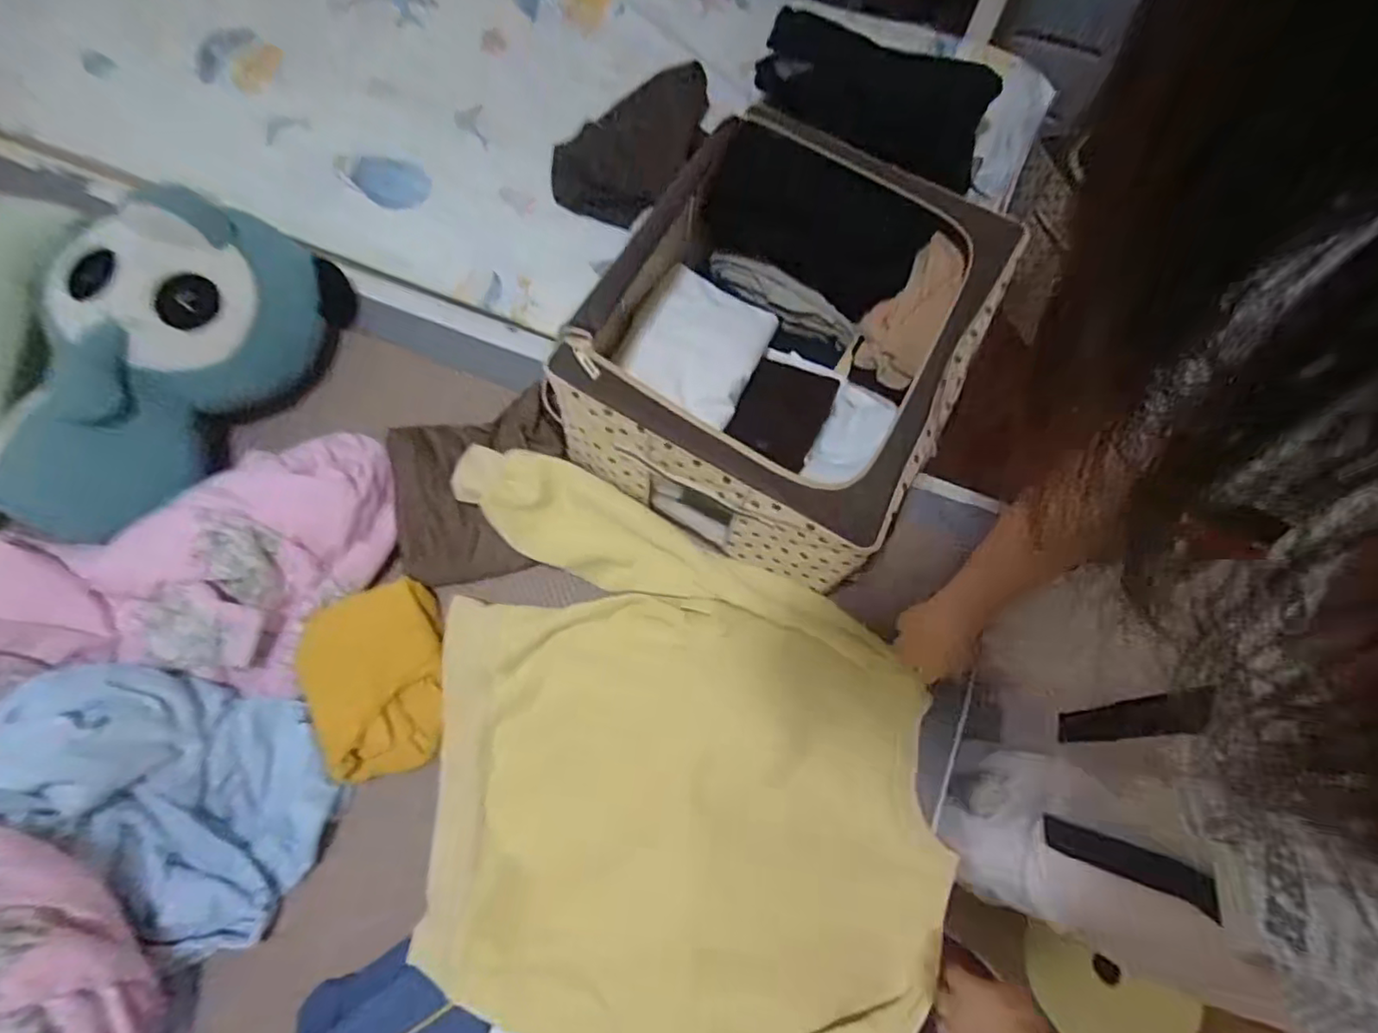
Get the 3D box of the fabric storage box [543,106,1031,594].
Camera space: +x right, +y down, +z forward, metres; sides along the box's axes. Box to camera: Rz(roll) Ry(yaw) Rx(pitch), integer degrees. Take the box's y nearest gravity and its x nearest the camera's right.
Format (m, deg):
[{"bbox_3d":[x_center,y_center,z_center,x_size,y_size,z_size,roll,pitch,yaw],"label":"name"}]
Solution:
[{"bbox_3d":[0.124,-0.229,0.797,0.421,0.258,0.538,29,75,8],"label":"fabric storage box"}]

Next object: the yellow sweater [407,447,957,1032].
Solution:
[{"bbox_3d":[0.002,0.309,0.727,0.564,0.120,0.737,0,74,-1],"label":"yellow sweater"}]

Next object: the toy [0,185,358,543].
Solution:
[{"bbox_3d":[-0.710,-0.207,0.821,0.247,0.164,0.494,32,76,8],"label":"toy"}]

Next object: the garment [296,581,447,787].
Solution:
[{"bbox_3d":[-0.384,0.202,0.757,0.168,0.050,0.224,-20,75,-6],"label":"garment"}]

